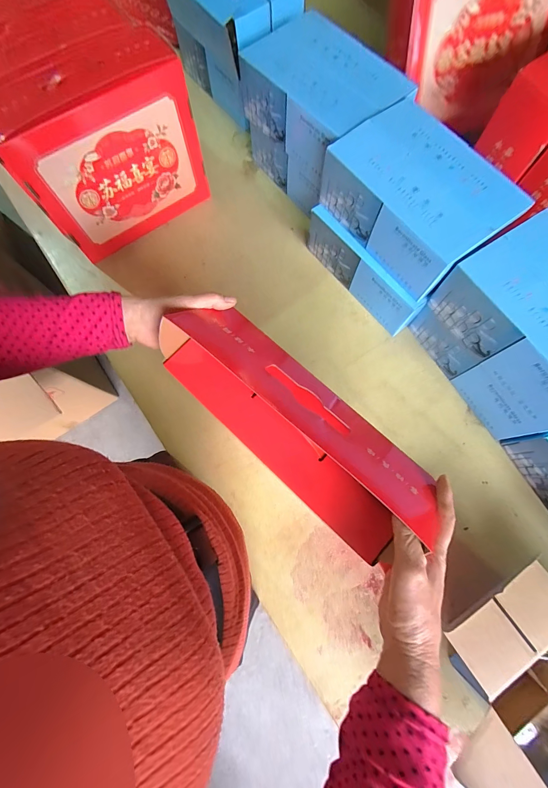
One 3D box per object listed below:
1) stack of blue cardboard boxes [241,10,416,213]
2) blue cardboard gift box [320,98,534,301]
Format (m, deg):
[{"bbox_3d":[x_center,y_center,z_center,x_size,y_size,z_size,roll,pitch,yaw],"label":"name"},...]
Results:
[{"bbox_3d":[0.094,-0.581,0.688,0.215,0.219,0.305,-34,78,-7],"label":"stack of blue cardboard boxes"},{"bbox_3d":[0.254,-0.349,0.566,0.190,0.108,0.285,-38,78,-8],"label":"blue cardboard gift box"}]

